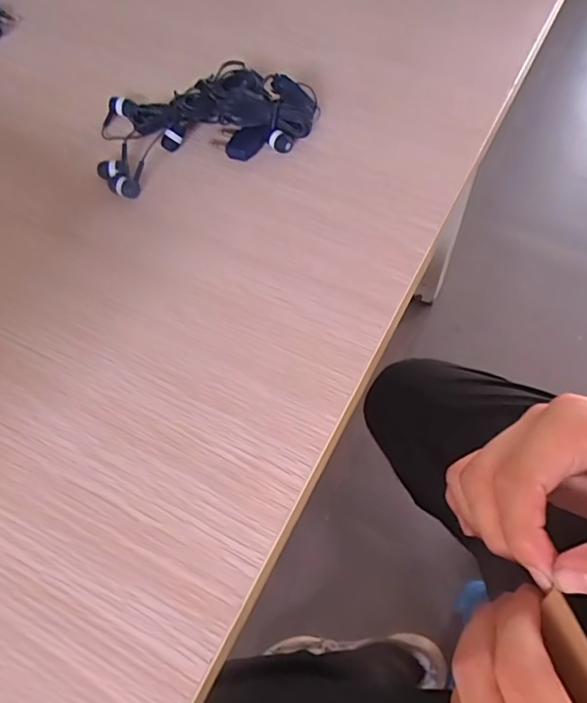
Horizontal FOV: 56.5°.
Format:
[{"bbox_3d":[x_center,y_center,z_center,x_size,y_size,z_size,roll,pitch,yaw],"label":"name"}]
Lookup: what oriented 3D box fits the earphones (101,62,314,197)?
[{"bbox_3d":[-0.059,-0.153,0.350,0.137,0.030,0.079,-18,61,-8],"label":"earphones"}]

